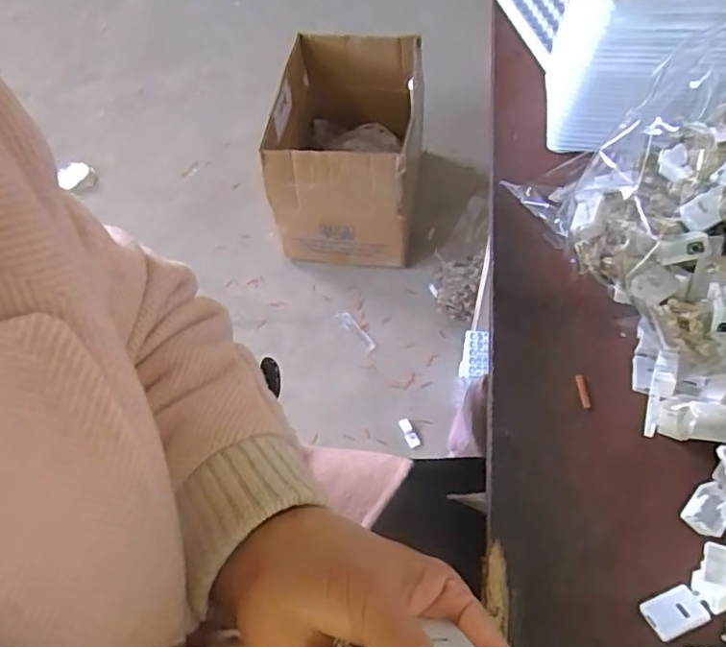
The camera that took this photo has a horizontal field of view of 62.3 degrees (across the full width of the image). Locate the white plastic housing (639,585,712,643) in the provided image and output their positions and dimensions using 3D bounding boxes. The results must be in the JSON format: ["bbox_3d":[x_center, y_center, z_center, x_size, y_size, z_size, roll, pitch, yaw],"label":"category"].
[{"bbox_3d":[0.159,0.148,0.307,0.027,0.011,0.019,-22,60,-8],"label":"white plastic housing"}]

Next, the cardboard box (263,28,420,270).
[{"bbox_3d":[-0.042,-0.370,1.328,0.321,0.318,0.392,7,60,7],"label":"cardboard box"}]

